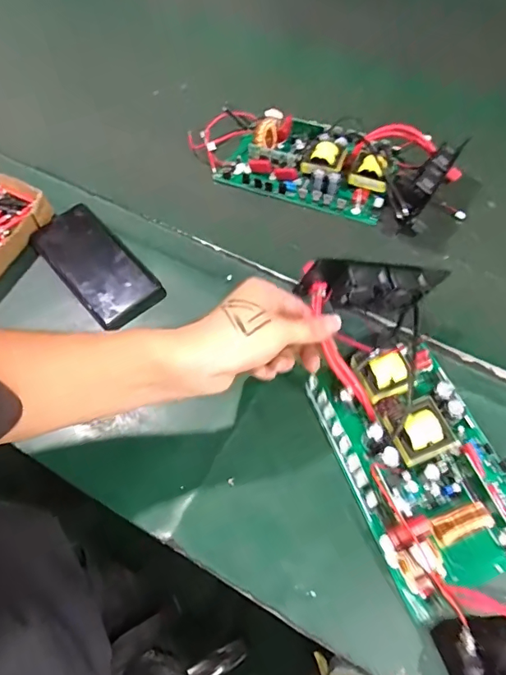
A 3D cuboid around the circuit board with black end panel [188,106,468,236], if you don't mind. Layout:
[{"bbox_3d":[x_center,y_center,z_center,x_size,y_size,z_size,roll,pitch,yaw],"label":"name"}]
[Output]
[{"bbox_3d":[0.088,-0.229,0.591,0.323,0.058,0.136,21,64,13],"label":"circuit board with black end panel"}]

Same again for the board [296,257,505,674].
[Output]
[{"bbox_3d":[0.145,0.097,0.385,0.125,0.100,0.336,-18,68,-9],"label":"board"}]

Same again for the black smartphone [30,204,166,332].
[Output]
[{"bbox_3d":[-0.178,-0.083,0.527,0.076,0.017,0.167,-38,67,-18],"label":"black smartphone"}]

